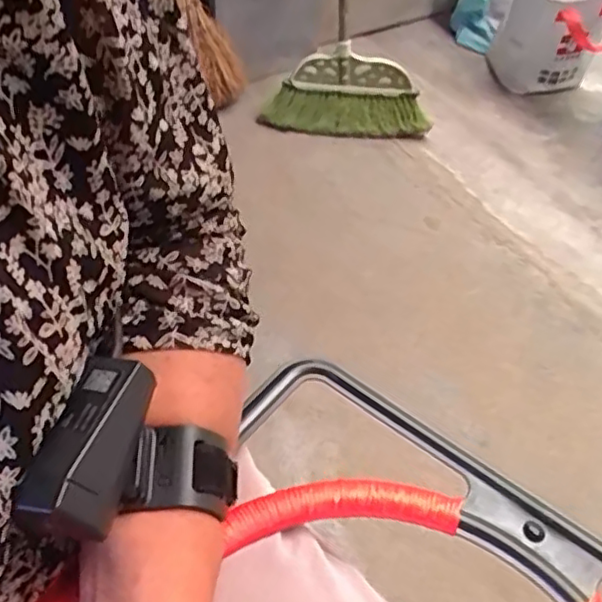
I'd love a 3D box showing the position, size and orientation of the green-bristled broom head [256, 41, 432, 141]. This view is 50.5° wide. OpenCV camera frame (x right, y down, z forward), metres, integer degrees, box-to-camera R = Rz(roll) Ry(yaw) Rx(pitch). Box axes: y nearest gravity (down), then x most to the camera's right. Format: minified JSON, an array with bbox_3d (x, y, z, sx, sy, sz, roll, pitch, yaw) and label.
[{"bbox_3d":[0.116,-0.459,1.418,0.390,0.187,0.076,3,20,-11],"label":"green-bristled broom head"}]

